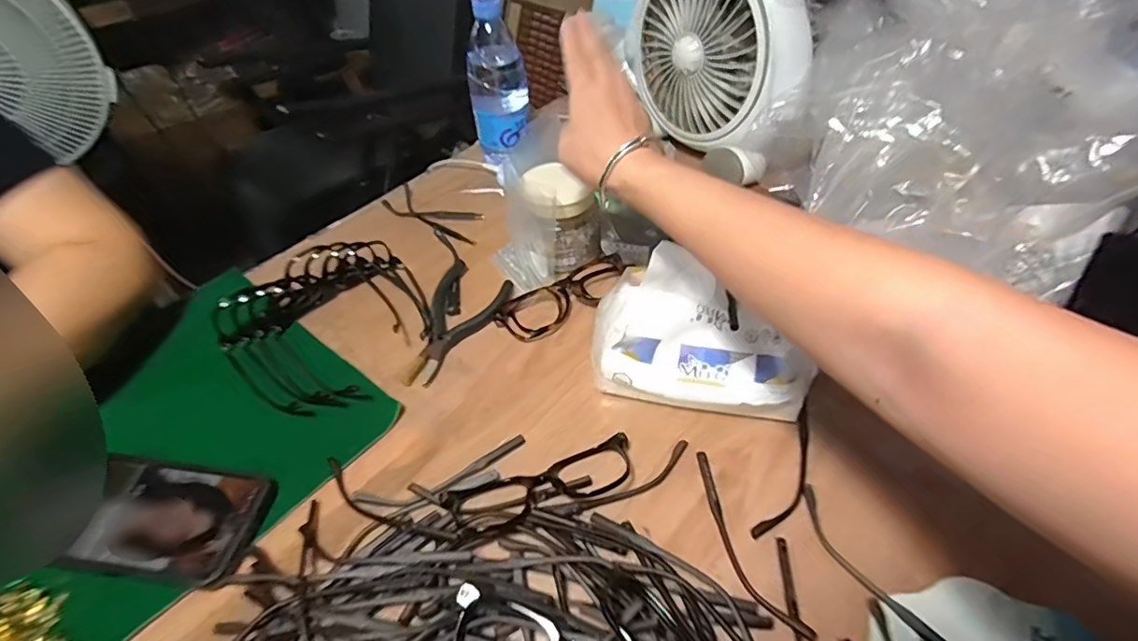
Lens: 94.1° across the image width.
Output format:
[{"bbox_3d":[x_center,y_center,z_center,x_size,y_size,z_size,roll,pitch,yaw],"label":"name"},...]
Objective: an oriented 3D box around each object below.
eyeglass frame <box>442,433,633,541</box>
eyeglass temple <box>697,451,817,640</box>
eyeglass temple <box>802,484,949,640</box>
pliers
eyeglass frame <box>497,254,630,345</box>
[{"bbox_3d":[-0.018,0.120,0.383,0.139,0.015,0.039,-18,47,-14],"label":"eyeglass frame"},{"bbox_3d":[0.113,0.147,0.353,0.022,0.006,0.129,-16,47,-12],"label":"eyeglass temple"},{"bbox_3d":[0.193,0.161,0.334,0.023,0.005,0.129,-23,49,-18],"label":"eyeglass temple"},{"bbox_3d":[-0.101,-0.003,0.508,0.079,0.014,0.153,2,46,5],"label":"pliers"},{"bbox_3d":[-0.001,-0.021,0.512,0.140,0.014,0.051,-26,67,-14],"label":"eyeglass frame"}]

